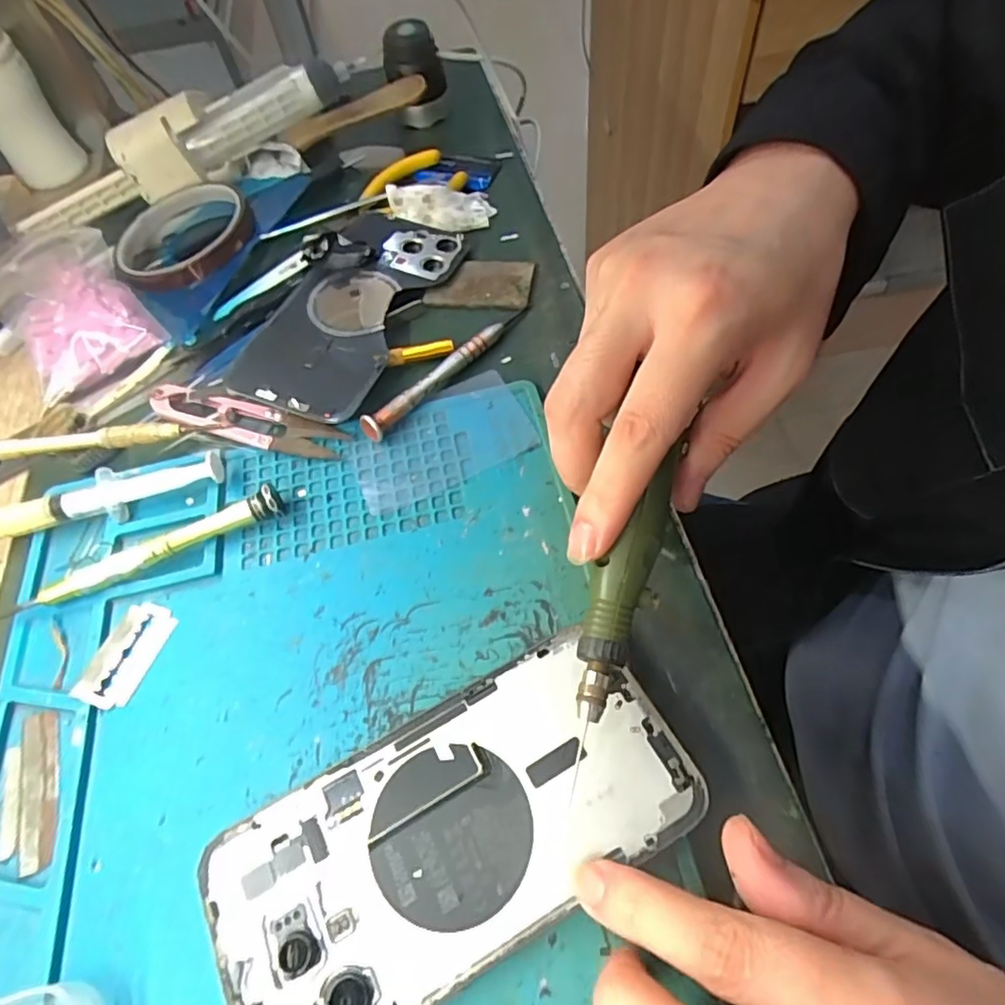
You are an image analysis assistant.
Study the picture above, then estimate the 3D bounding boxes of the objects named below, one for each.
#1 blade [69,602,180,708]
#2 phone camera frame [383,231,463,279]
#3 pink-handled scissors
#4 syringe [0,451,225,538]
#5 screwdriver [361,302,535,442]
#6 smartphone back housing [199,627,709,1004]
[{"bbox_3d":[-0.154,0.062,0.244,0.023,0.004,0.042,16,61,7],"label":"blade"},{"bbox_3d":[-0.048,-0.150,0.350,0.043,0.004,0.038,15,62,15],"label":"phone camera frame"},{"bbox_3d":[-0.127,-0.040,0.292,0.098,0.013,0.019,13,61,13],"label":"pink-handled scissors"},{"bbox_3d":[-0.193,0.003,0.275,0.128,0.020,0.017,-21,59,-6],"label":"syringe"},{"bbox_3d":[-0.026,-0.070,0.301,0.009,0.013,0.112,37,69,24],"label":"screwdriver"},{"bbox_3d":[-0.017,0.107,0.195,0.156,0.004,0.074,-27,61,-9],"label":"smartphone back housing"}]

